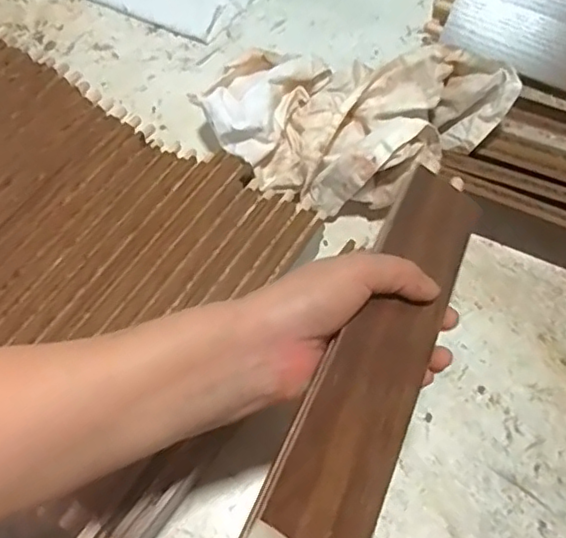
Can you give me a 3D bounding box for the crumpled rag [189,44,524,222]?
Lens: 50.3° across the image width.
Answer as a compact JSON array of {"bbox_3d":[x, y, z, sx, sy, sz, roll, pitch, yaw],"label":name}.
[{"bbox_3d":[0.050,-0.128,0.497,0.216,0.097,0.160,35,66,14],"label":"crumpled rag"}]

